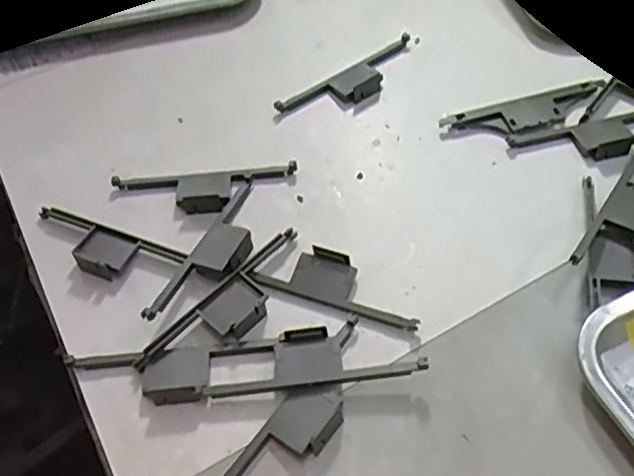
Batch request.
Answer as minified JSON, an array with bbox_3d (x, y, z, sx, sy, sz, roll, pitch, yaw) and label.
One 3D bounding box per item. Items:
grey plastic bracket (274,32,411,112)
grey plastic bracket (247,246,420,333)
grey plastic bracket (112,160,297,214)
[{"bbox_3d":[0.034,-0.134,0.554,0.141,0.009,0.038,-32,58,-18],"label":"grey plastic bracket"},{"bbox_3d":[0.015,0.028,0.433,0.113,0.011,0.037,16,56,15],"label":"grey plastic bracket"},{"bbox_3d":[-0.086,-0.039,0.487,0.138,0.013,0.044,-3,53,2],"label":"grey plastic bracket"}]

